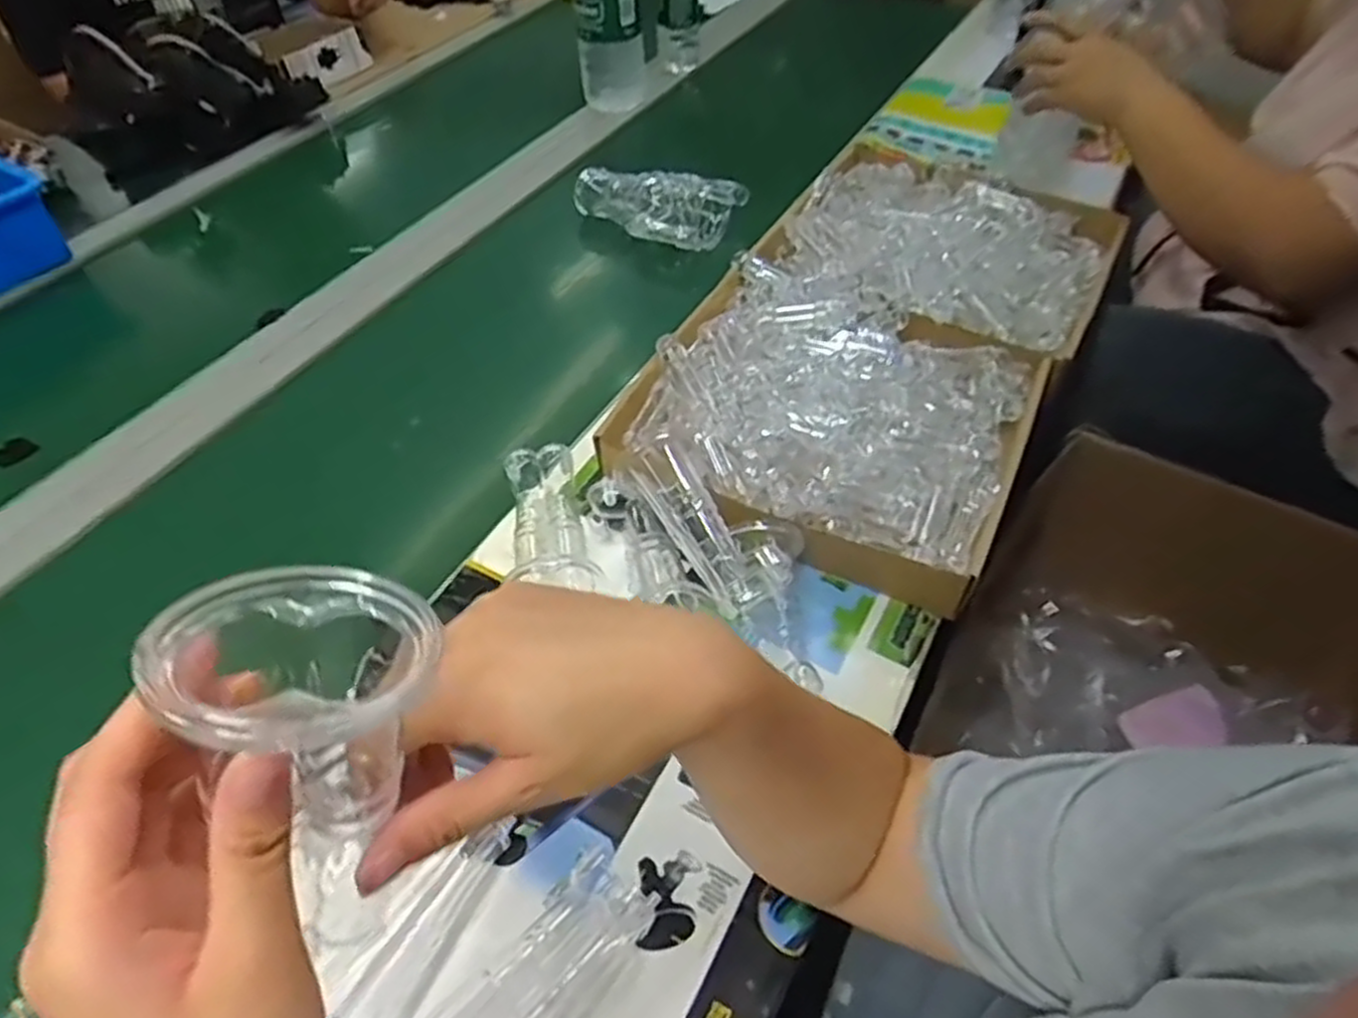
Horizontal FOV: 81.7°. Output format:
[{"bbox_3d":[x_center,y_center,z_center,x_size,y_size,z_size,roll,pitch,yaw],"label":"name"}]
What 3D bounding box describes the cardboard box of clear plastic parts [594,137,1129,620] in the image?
[{"bbox_3d":[0.187,-0.170,0.713,0.310,0.074,0.592,23,53,19],"label":"cardboard box of clear plastic parts"}]

